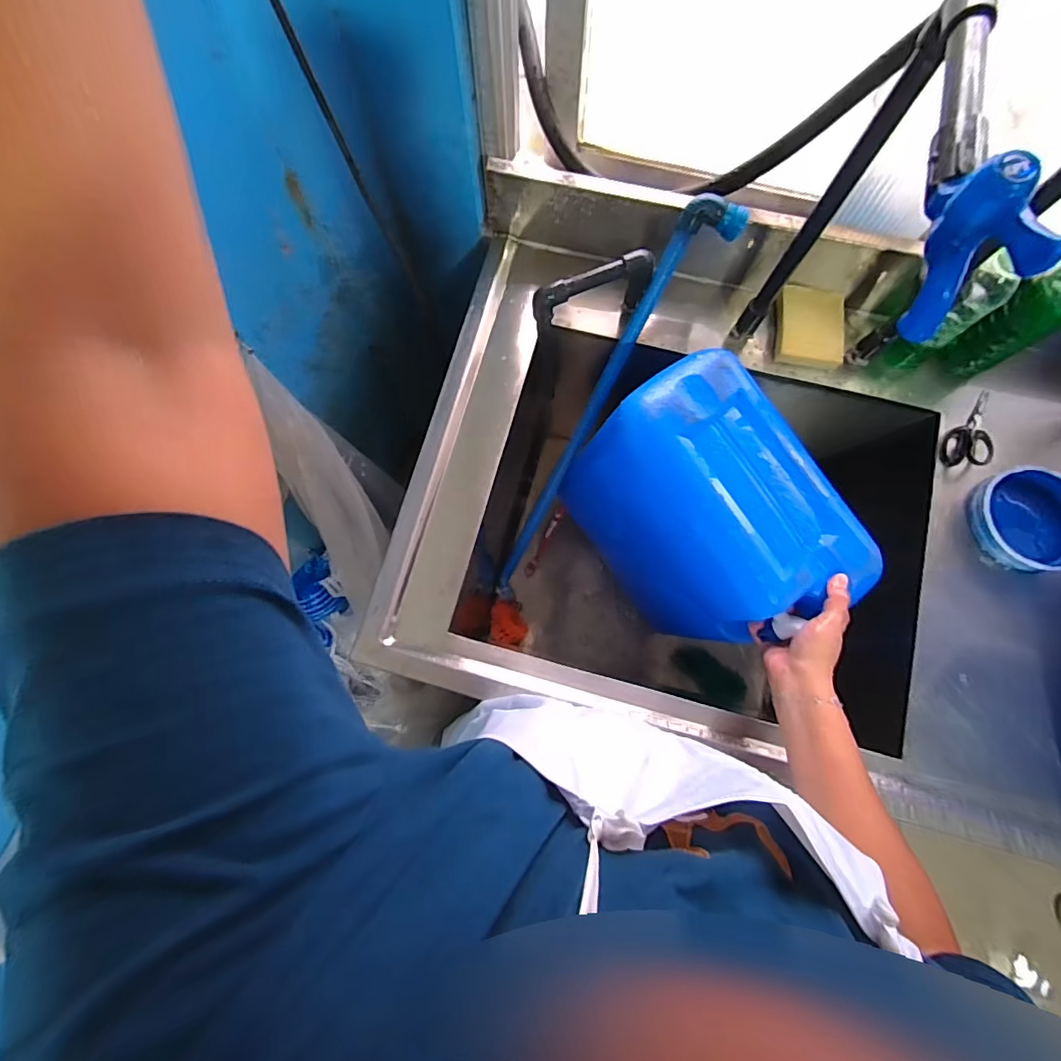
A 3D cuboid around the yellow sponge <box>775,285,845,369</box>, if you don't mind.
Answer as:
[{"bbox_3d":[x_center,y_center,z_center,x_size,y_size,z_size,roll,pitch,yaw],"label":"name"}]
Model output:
[{"bbox_3d":[0.359,-0.261,0.641,0.080,0.016,0.105,7,85,8],"label":"yellow sponge"}]

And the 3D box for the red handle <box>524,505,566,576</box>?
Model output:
[{"bbox_3d":[0.027,0.020,0.965,0.019,0.019,0.147,27,78,7],"label":"red handle"}]

